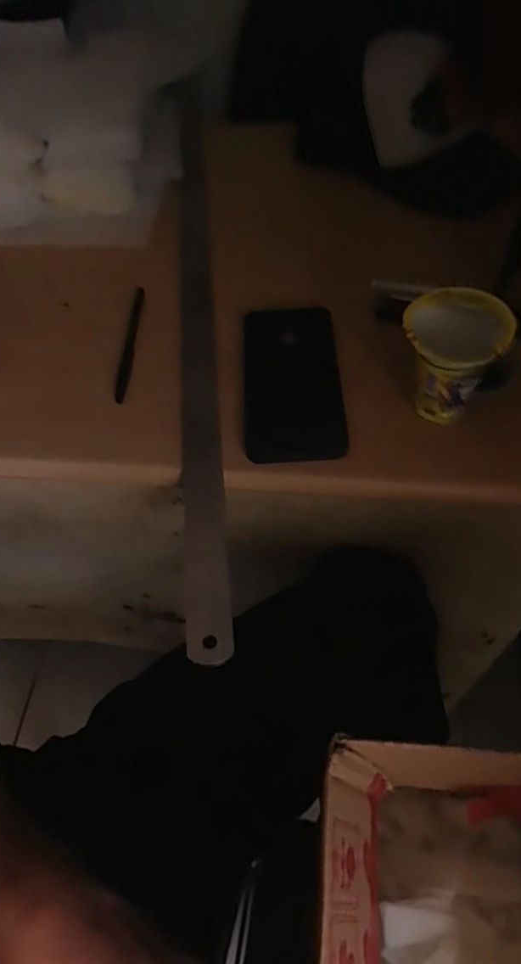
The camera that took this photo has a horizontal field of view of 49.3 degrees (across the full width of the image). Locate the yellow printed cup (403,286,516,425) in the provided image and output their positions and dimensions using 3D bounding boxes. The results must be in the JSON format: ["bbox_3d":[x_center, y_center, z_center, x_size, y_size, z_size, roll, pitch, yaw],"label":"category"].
[{"bbox_3d":[0.134,-0.085,0.414,0.068,0.094,0.065,-2,56,3],"label":"yellow printed cup"}]

